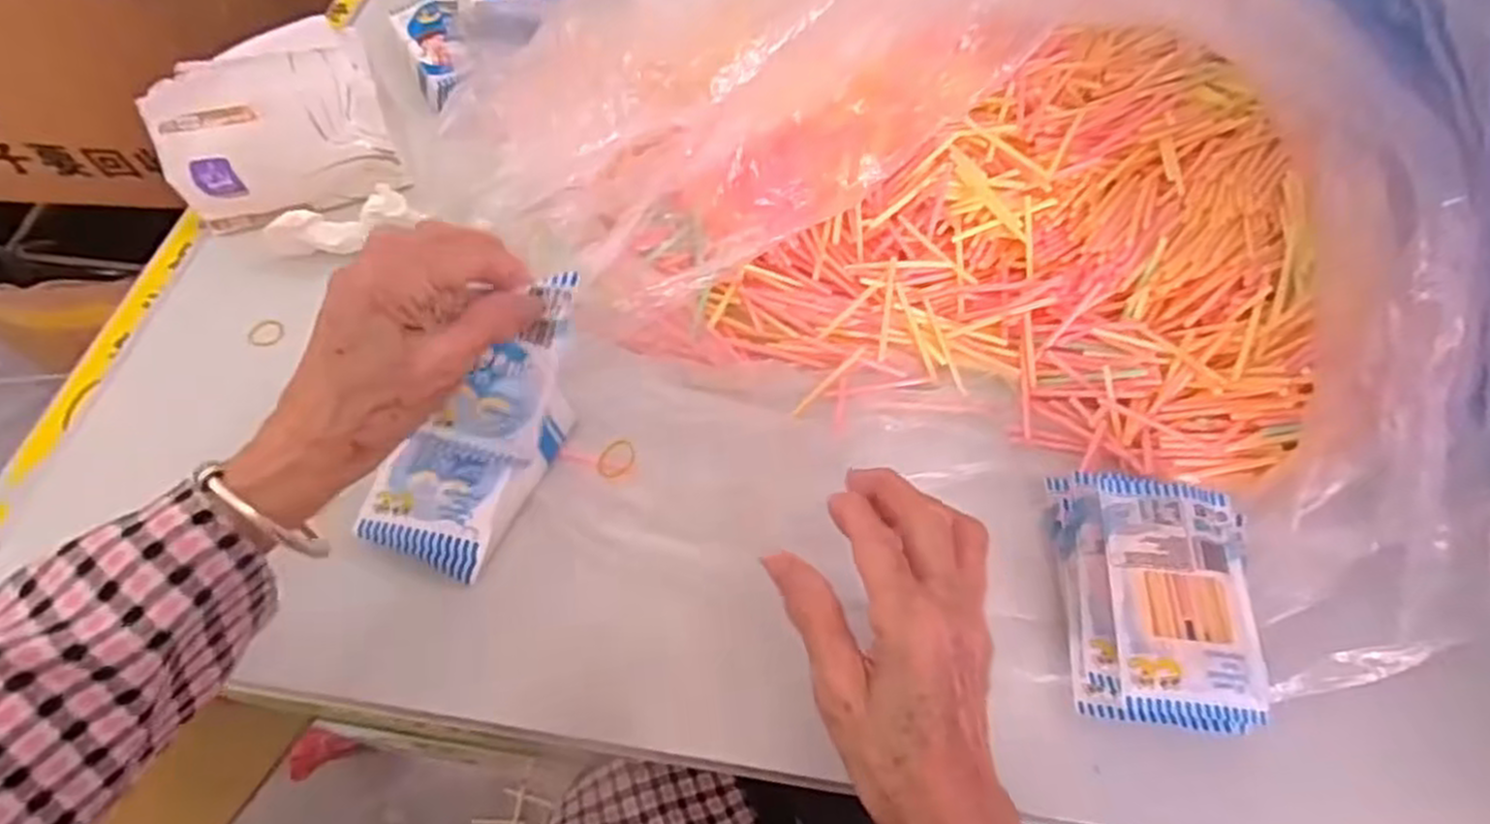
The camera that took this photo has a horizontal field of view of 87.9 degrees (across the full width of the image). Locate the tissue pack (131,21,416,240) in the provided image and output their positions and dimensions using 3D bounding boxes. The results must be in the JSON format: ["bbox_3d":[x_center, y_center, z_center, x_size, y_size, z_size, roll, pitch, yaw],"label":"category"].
[{"bbox_3d":[-0.293,-0.176,0.482,0.130,0.092,0.055,-21,61,-10],"label":"tissue pack"}]

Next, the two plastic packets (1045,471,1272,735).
[{"bbox_3d":[0.192,0.083,0.358,0.080,0.027,0.116,3,60,4],"label":"two plastic packets"}]

